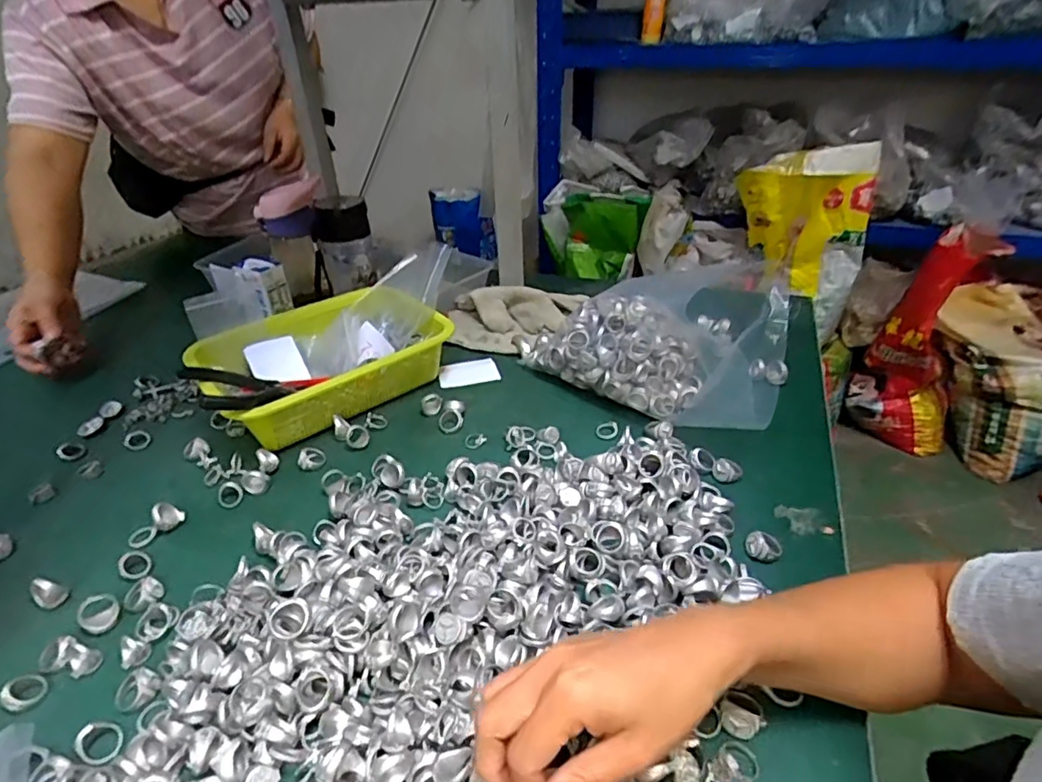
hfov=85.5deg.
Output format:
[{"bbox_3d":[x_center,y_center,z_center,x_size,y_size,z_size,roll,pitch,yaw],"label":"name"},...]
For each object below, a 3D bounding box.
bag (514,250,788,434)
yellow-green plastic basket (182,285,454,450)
[{"bbox_3d":[0.157,-0.070,0.652,0.331,0.125,0.183,27,43,35],"label":"bag"},{"bbox_3d":[-0.229,-0.039,0.668,0.252,0.073,0.189,-28,42,-34],"label":"yellow-green plastic basket"}]

